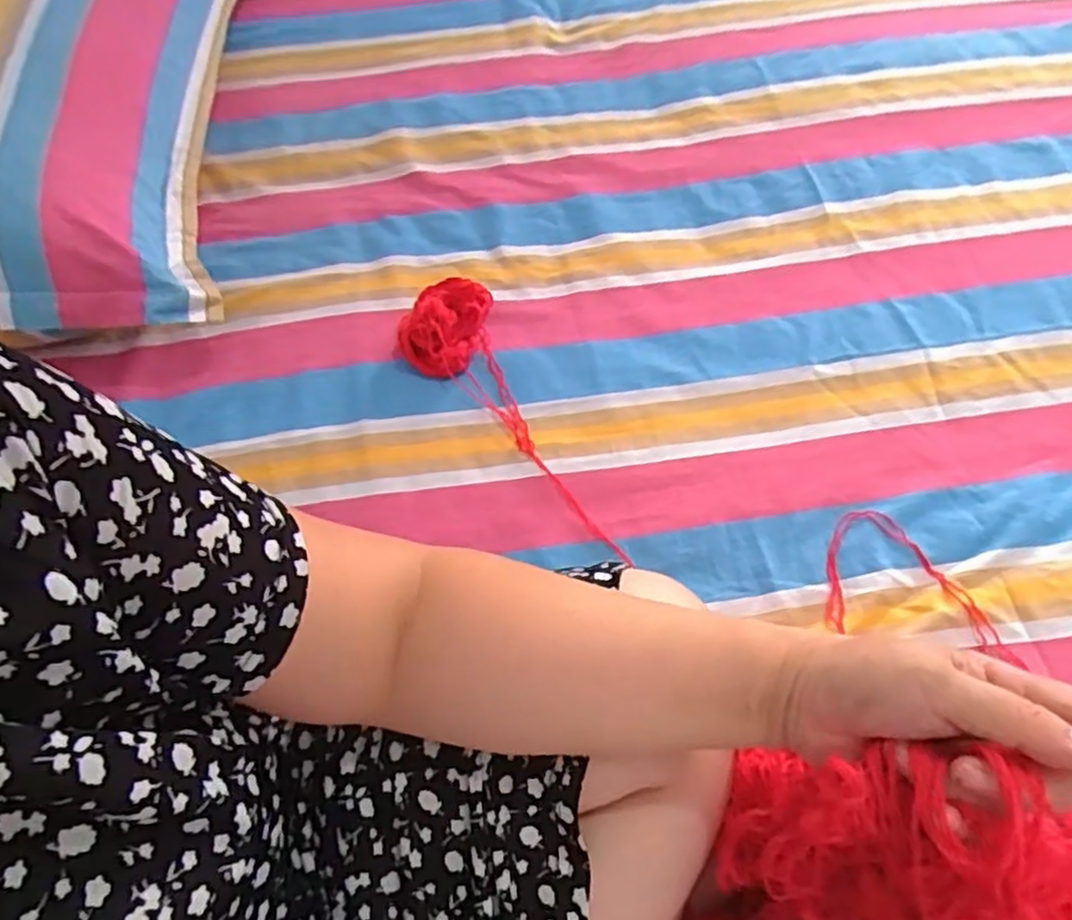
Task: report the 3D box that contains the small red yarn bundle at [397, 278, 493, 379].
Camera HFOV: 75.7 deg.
[{"bbox_3d":[-0.089,-0.135,0.663,0.078,0.043,0.113,13,63,8],"label":"small red yarn bundle"}]

